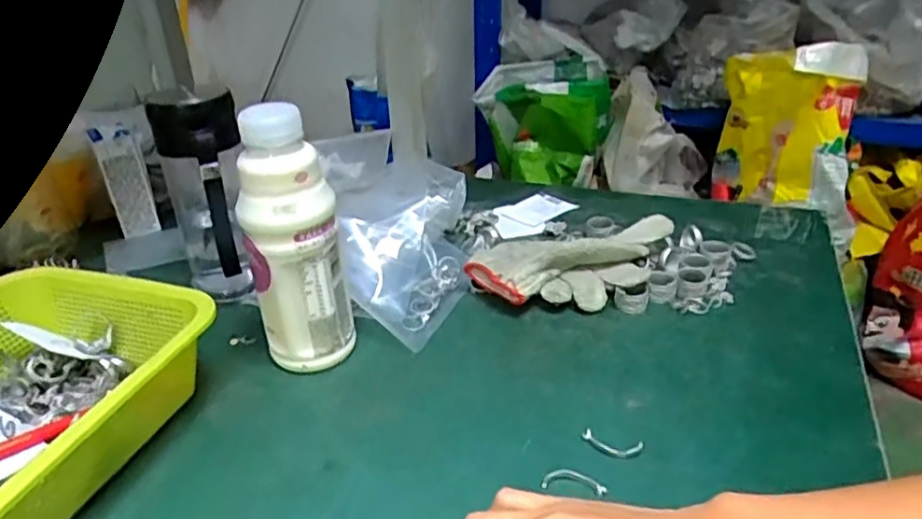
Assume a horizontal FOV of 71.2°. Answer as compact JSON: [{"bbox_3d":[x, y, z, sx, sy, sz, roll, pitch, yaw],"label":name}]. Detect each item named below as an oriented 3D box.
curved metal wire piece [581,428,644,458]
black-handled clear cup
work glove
[{"bbox_3d":[0.096,0.117,0.409,0.038,0.005,0.012,12,33,23],"label":"curved metal wire piece"},{"bbox_3d":[-0.208,-0.044,0.541,0.067,0.179,0.082,-11,31,-14],"label":"black-handled clear cup"},{"bbox_3d":[0.100,0.000,0.579,0.184,0.043,0.120,1,30,7],"label":"work glove"}]

